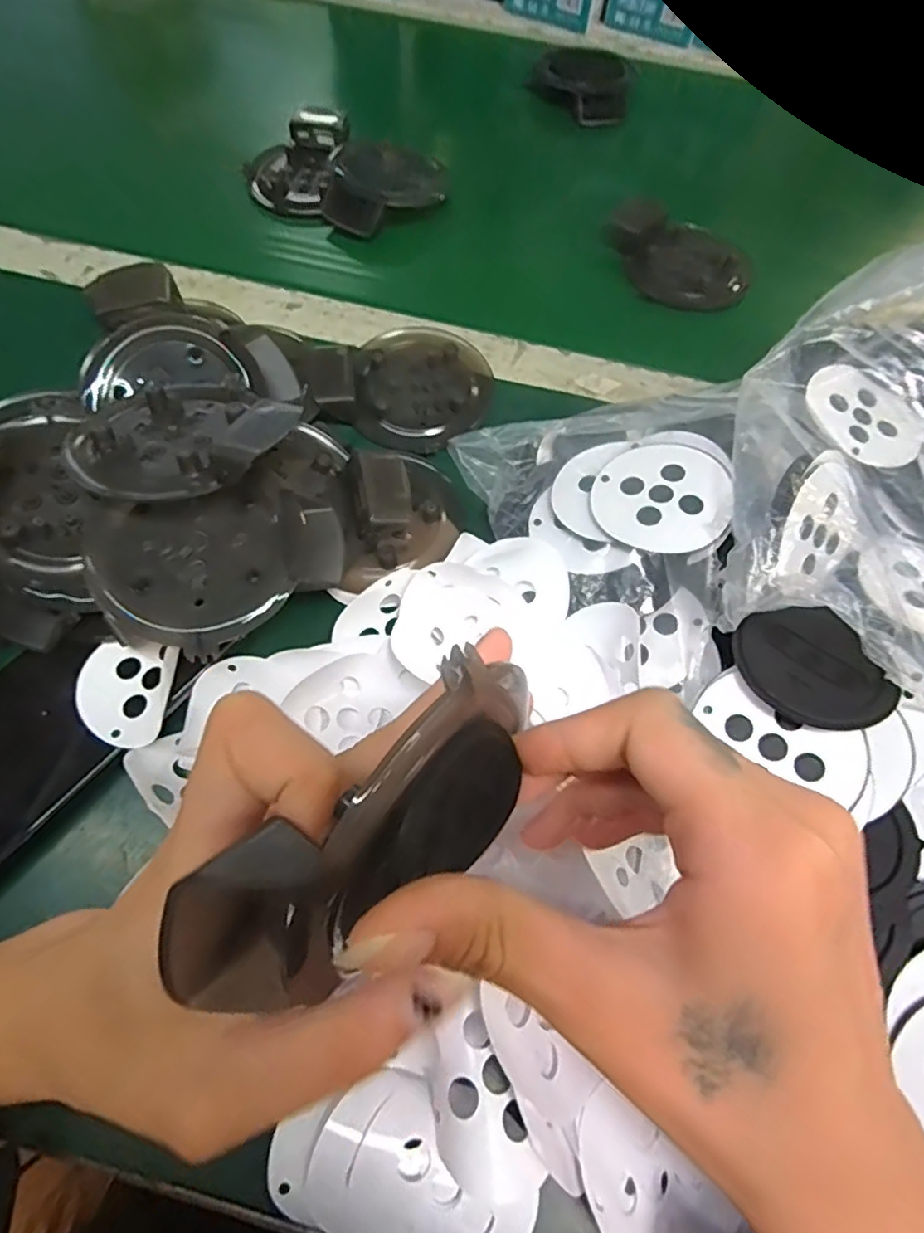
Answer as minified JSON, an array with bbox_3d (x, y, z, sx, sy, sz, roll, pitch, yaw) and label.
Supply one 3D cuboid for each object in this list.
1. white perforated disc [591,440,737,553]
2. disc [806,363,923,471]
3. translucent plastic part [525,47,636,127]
[{"bbox_3d":[0.091,-0.055,0.271,0.060,0.004,0.060,-5,61,9],"label":"white perforated disc"},{"bbox_3d":[0.199,-0.100,0.293,0.060,0.004,0.061,5,65,-10],"label":"disc"},{"bbox_3d":[0.099,-0.448,0.502,0.085,0.028,0.059,13,66,3],"label":"translucent plastic part"}]

